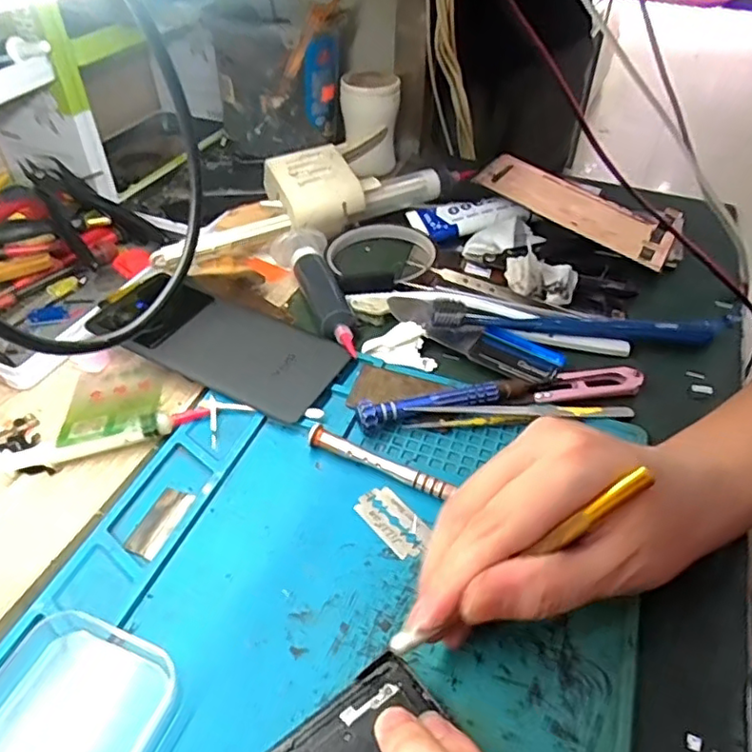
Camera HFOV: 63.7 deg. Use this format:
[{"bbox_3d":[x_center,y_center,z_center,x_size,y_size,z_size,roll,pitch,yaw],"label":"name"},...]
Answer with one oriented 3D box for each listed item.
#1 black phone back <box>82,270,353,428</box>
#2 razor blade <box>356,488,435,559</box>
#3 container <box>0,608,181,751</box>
[{"bbox_3d":[-0.101,-0.025,0.383,0.161,0.007,0.071,22,48,16],"label":"black phone back"},{"bbox_3d":[0.009,0.070,0.298,0.022,0.004,0.040,-29,51,-27],"label":"razor blade"},{"bbox_3d":[-0.117,0.126,0.230,0.071,0.016,0.065,15,46,15],"label":"container"}]

